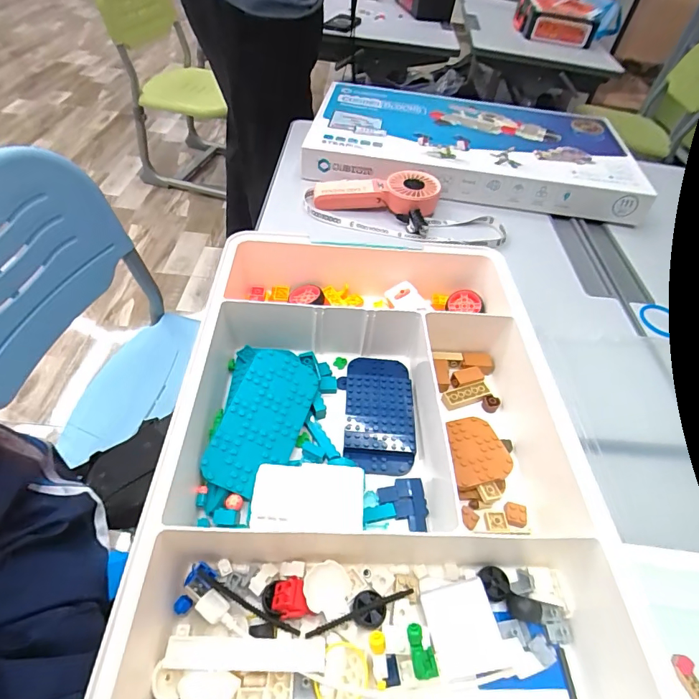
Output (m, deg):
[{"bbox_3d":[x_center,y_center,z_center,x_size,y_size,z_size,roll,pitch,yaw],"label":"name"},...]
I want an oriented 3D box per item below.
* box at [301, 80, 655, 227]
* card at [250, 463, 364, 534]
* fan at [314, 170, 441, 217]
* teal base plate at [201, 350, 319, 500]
[{"bbox_3d":[0.203,-0.361,0.760,0.526,0.062,0.303,7,51,2],"label":"box"},{"bbox_3d":[-0.030,0.108,0.314,0.079,0.004,0.048,2,54,1],"label":"card"},{"bbox_3d":[0.039,-0.231,0.644,0.185,0.047,0.078,2,49,-6],"label":"fan"},{"bbox_3d":[-0.071,0.058,0.365,0.062,0.005,0.128,27,57,-9],"label":"teal base plate"}]

